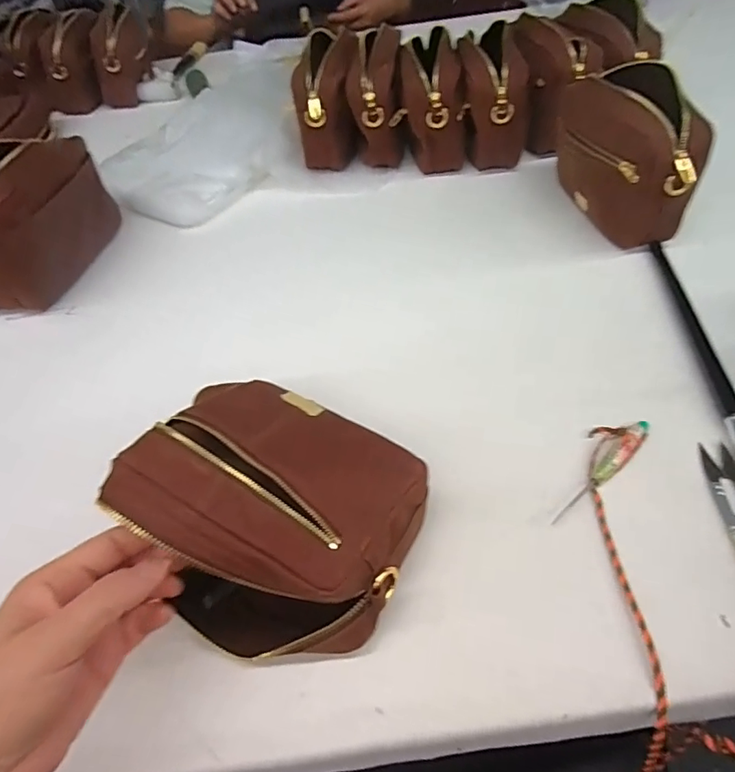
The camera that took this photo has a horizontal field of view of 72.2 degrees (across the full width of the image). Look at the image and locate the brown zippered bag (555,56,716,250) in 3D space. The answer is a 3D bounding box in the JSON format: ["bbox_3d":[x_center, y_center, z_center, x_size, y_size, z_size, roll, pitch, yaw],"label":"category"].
[{"bbox_3d":[0.261,-0.243,0.519,0.066,0.130,0.178,-11,50,-3],"label":"brown zippered bag"}]

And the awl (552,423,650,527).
[{"bbox_3d":[0.171,0.060,0.361,0.108,0.010,0.016,-38,56,-23],"label":"awl"}]

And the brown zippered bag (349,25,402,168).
[{"bbox_3d":[0.013,-0.393,0.687,0.064,0.129,0.165,-1,50,6],"label":"brown zippered bag"}]

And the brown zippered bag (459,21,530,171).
[{"bbox_3d":[0.157,-0.375,0.653,0.084,0.124,0.164,1,50,7],"label":"brown zippered bag"}]

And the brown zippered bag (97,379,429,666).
[{"bbox_3d":[-0.055,0.080,0.312,0.153,0.104,0.139,17,54,19],"label":"brown zippered bag"}]

